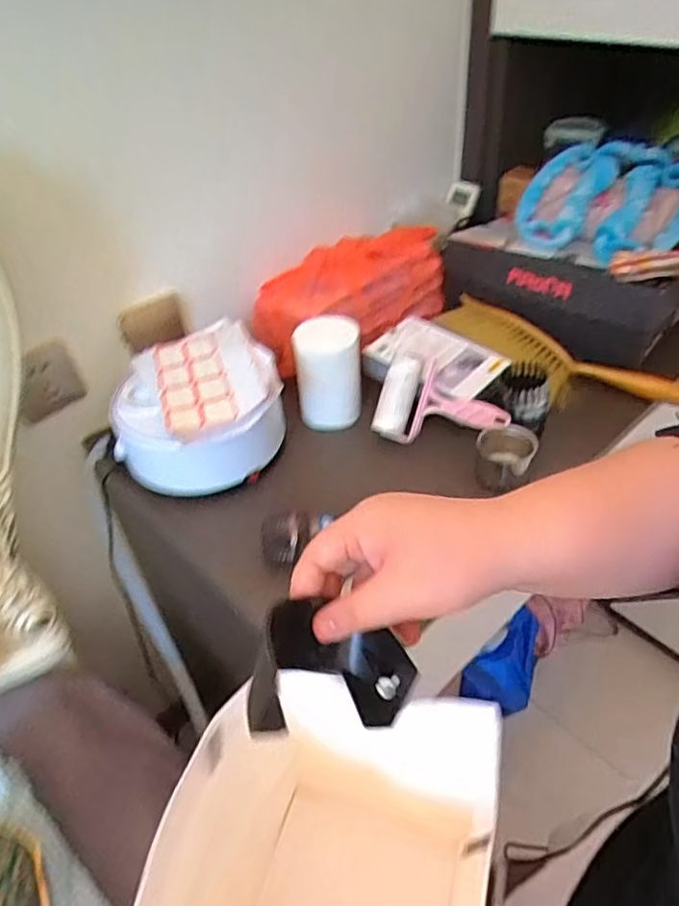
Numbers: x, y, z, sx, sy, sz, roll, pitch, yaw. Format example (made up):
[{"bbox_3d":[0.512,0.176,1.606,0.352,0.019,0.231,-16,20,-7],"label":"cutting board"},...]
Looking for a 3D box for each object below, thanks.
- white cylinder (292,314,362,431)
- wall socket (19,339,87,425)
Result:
[{"bbox_3d":[-0.013,-0.103,0.789,0.082,0.126,0.077,-4,42,2],"label":"white cylinder"},{"bbox_3d":[-0.363,-0.087,0.743,0.081,0.087,0.020,-26,46,-21],"label":"wall socket"}]

